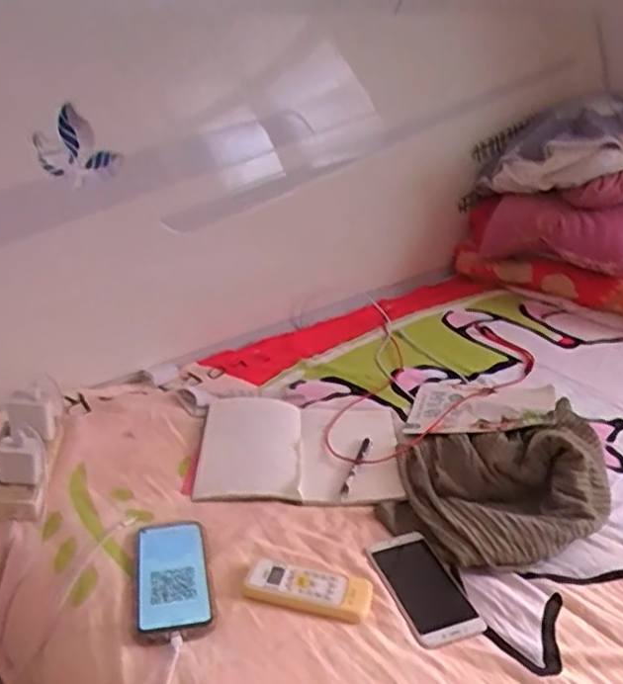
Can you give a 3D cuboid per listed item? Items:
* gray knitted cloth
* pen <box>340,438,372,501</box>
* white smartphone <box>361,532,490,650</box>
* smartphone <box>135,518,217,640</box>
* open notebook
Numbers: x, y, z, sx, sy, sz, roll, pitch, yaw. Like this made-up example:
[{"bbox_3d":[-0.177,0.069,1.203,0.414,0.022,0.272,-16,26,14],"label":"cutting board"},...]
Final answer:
[{"bbox_3d":[0.237,0.148,0.844,0.254,0.081,0.310,8,27,19],"label":"gray knitted cloth"},{"bbox_3d":[0.061,0.171,0.910,0.015,0.015,0.123,9,28,20],"label":"pen"},{"bbox_3d":[0.122,0.268,0.735,0.078,0.008,0.149,-10,27,-18],"label":"white smartphone"},{"bbox_3d":[-0.153,0.252,0.735,0.080,0.014,0.176,-7,26,-12],"label":"smartphone"},{"bbox_3d":[-0.018,0.138,0.940,0.269,0.027,0.219,-1,26,-1],"label":"open notebook"}]

